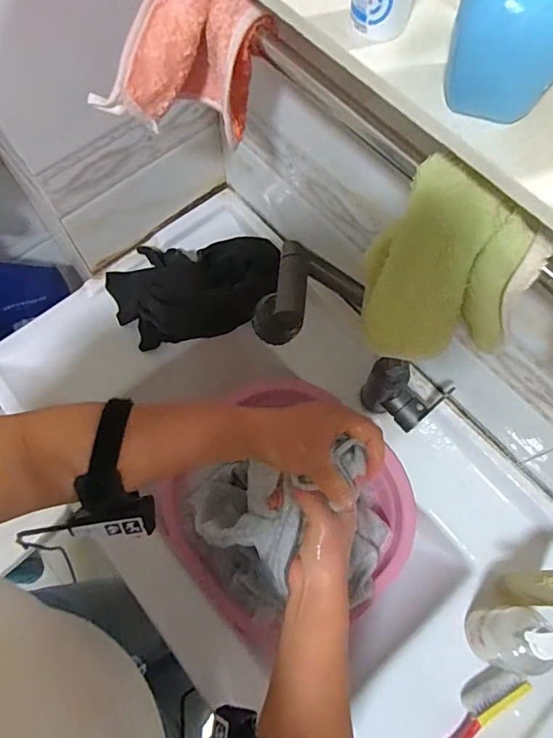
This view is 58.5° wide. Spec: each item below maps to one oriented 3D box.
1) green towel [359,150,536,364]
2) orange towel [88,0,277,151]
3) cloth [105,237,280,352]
[{"bbox_3d":[0.121,-0.062,0.393,0.051,0.180,0.130,-43,74,-16],"label":"green towel"},{"bbox_3d":[-0.074,-0.270,0.442,0.139,0.120,0.121,16,69,6],"label":"orange towel"},{"bbox_3d":[-0.119,-0.133,0.747,0.240,0.079,0.154,-14,69,-6],"label":"cloth"}]

